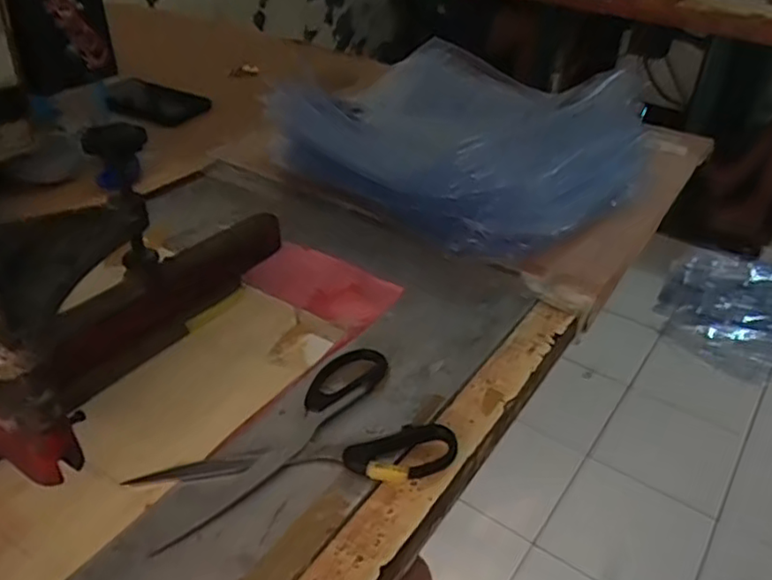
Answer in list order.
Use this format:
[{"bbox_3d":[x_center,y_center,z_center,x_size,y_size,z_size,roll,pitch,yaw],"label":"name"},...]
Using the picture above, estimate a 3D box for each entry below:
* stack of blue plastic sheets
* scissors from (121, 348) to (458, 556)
[{"bbox_3d":[0.076,-0.159,0.691,0.269,0.110,0.326,-28,45,-36],"label":"stack of blue plastic sheets"},{"bbox_3d":[-0.057,0.098,0.407,0.177,0.007,0.117,-18,39,-26],"label":"scissors"}]

